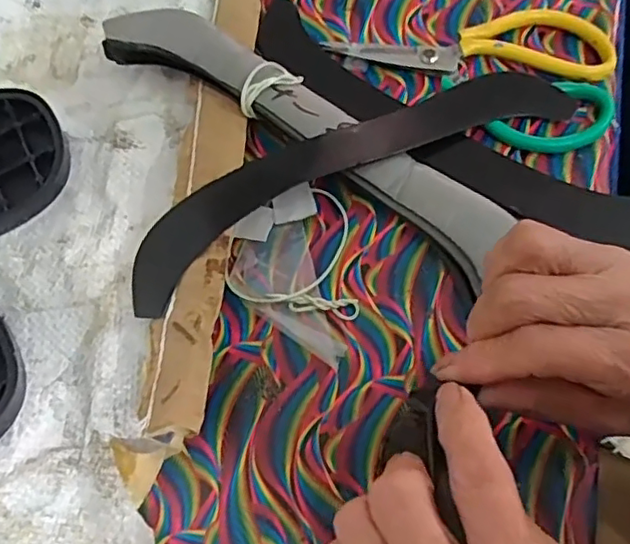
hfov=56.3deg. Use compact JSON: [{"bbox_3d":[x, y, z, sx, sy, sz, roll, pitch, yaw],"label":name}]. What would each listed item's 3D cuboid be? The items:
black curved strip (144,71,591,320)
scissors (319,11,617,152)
[{"bbox_3d":[0.022,-0.069,0.359,0.295,0.024,0.069,-29,70,-10],"label":"black curved strip"},{"bbox_3d":[0.103,-0.136,0.387,0.181,0.014,0.104,10,68,5],"label":"scissors"}]

